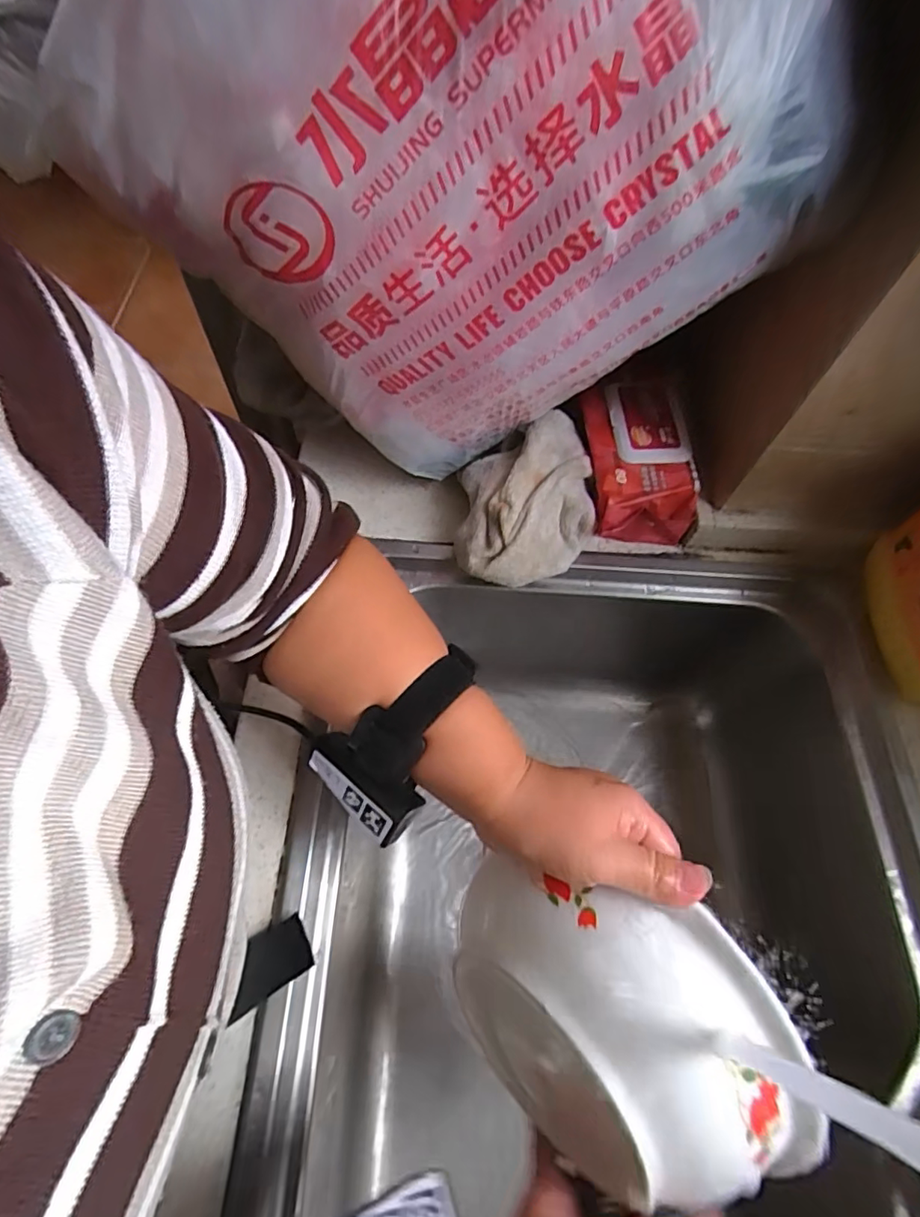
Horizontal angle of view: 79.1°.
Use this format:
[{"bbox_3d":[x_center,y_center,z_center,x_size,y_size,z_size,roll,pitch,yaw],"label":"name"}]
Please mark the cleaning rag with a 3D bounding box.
[{"bbox_3d":[0.055,-0.095,0.477,0.108,0.074,0.153,3,63,-1],"label":"cleaning rag"}]

